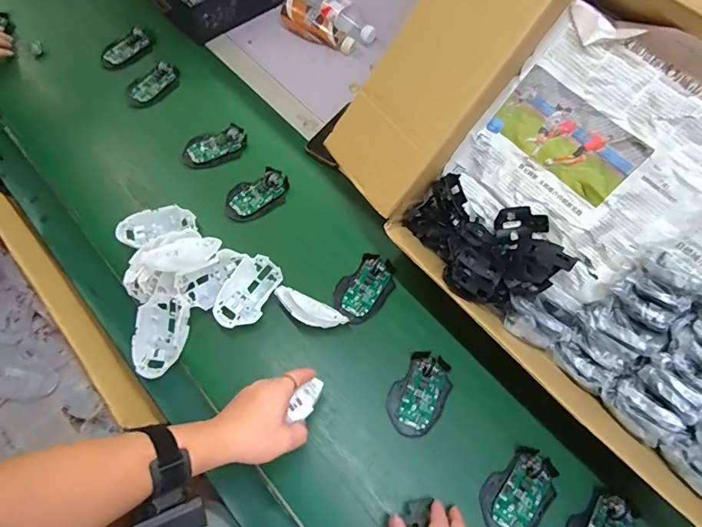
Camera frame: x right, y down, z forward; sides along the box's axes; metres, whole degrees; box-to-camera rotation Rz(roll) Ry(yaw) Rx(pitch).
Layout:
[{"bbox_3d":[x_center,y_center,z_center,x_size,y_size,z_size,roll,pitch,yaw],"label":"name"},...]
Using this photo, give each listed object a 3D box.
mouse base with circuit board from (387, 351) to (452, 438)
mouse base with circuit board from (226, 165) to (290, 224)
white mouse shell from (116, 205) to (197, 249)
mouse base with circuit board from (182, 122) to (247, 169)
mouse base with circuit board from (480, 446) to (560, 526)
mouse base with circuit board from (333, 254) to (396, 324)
[{"bbox_3d":[0.097,0.181,0.619,0.070,0.019,0.114,33,66,16],"label":"mouse base with circuit board"},{"bbox_3d":[-0.158,-0.114,0.753,0.113,0.026,0.071,-28,85,-16],"label":"mouse base with circuit board"},{"bbox_3d":[-0.303,-0.059,0.694,0.115,0.022,0.058,-15,86,-21],"label":"white mouse shell"},{"bbox_3d":[-0.241,-0.208,0.784,0.112,0.025,0.060,-19,63,-10],"label":"mouse base with circuit board"},{"bbox_3d":[0.217,0.294,0.568,0.113,0.017,0.072,-40,69,-19],"label":"mouse base with circuit board"},{"bbox_3d":[0.024,0.035,0.680,0.072,0.019,0.111,37,67,18],"label":"mouse base with circuit board"}]

